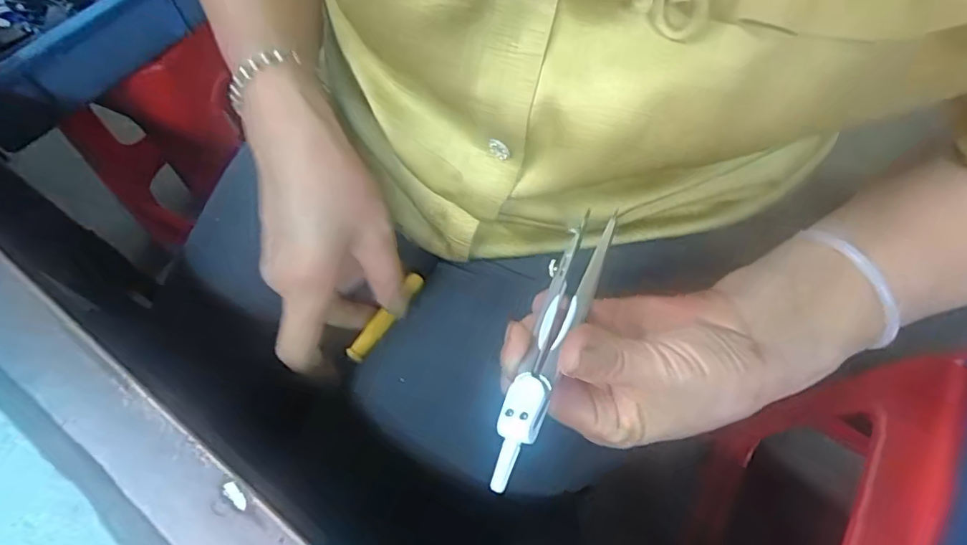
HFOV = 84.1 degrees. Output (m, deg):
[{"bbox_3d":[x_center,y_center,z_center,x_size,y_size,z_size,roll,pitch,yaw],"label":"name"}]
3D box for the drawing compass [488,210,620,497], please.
[{"bbox_3d":[0.028,0.025,0.222,0.020,0.009,0.127,19,60,12],"label":"drawing compass"}]

